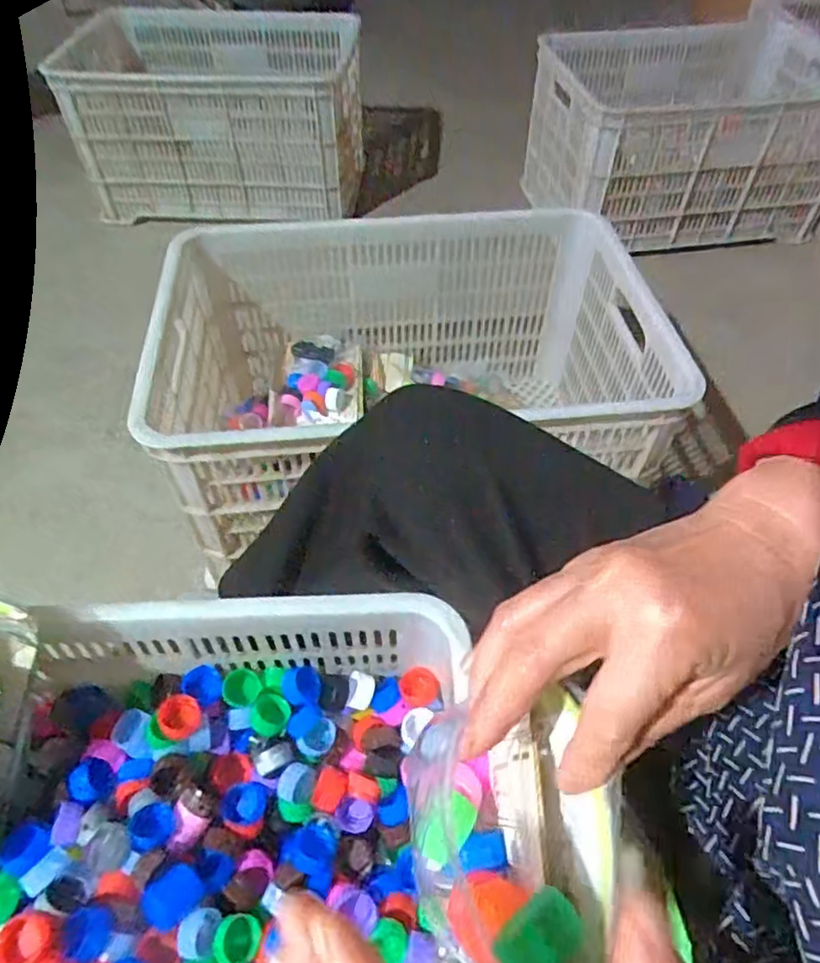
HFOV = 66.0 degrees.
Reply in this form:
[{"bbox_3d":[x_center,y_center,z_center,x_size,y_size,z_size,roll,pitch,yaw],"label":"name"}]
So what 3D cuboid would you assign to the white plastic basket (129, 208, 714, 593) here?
[{"bbox_3d":[-0.001,-0.129,0.879,0.592,0.300,0.410,-5,52,-4],"label":"white plastic basket"}]

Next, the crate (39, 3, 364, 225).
[{"bbox_3d":[-0.434,-0.857,1.481,0.629,0.283,0.474,-3,51,-3],"label":"crate"}]

